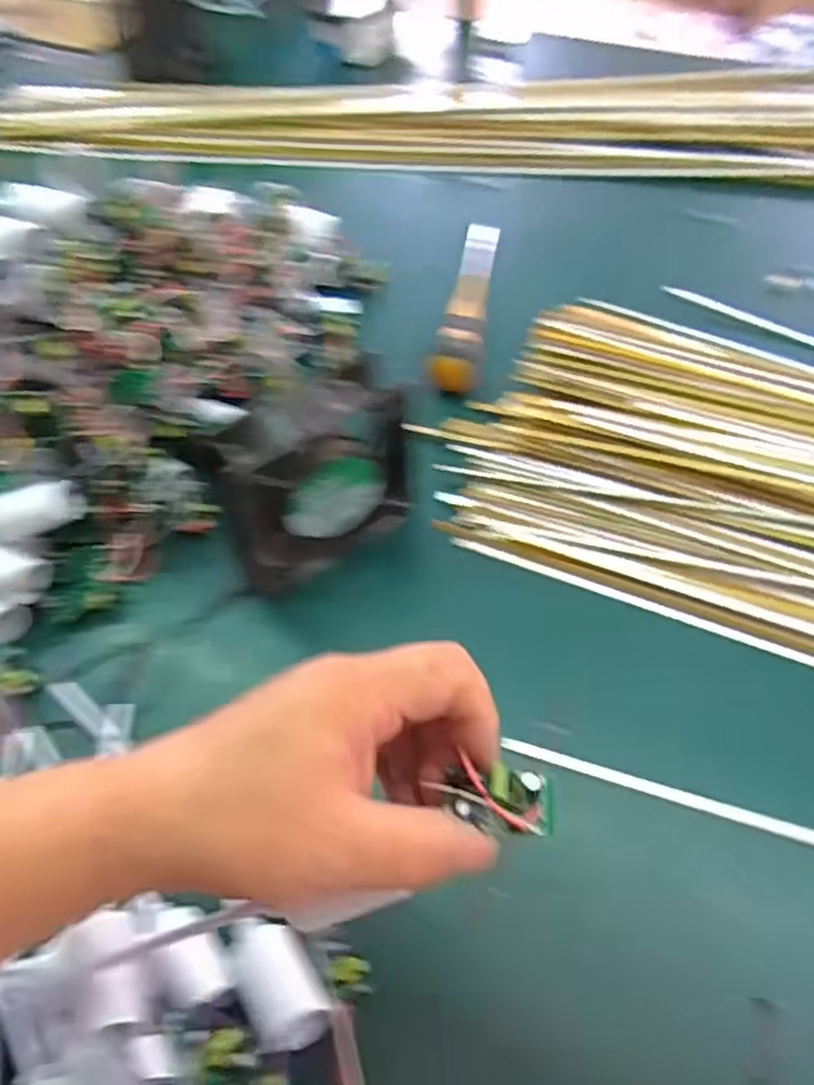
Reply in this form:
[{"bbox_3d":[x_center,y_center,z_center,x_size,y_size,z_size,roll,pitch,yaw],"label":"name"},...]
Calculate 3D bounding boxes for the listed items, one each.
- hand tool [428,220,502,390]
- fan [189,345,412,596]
[{"bbox_3d":[0.055,-0.215,0.636,0.036,0.029,0.239,6,55,7],"label":"hand tool"},{"bbox_3d":[-0.053,-0.038,0.451,0.120,0.119,0.049,-26,57,-16],"label":"fan"}]

